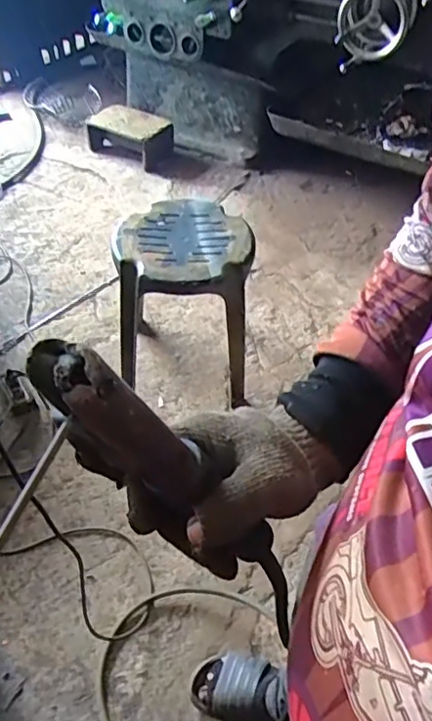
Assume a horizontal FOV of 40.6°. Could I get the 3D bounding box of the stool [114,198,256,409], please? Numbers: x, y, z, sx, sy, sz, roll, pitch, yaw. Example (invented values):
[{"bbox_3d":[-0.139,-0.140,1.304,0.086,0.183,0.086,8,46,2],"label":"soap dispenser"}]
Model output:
[{"bbox_3d":[-0.084,-0.141,1.501,0.313,0.431,0.294,-3,48,-5],"label":"stool"}]

